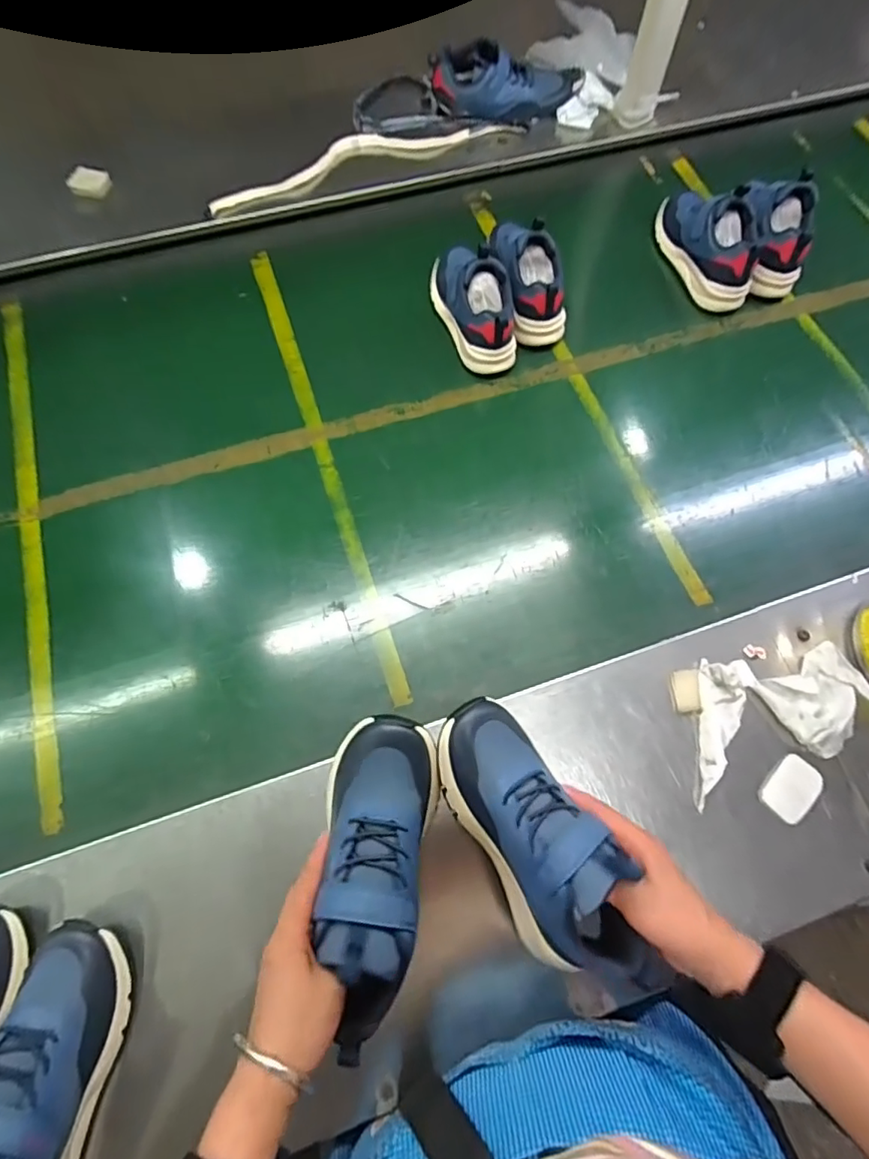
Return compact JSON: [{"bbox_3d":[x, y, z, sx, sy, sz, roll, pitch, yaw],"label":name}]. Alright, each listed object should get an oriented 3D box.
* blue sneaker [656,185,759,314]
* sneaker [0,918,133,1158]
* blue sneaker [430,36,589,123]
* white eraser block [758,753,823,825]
[{"bbox_3d":[0.377,-0.475,0.743,0.070,0.106,0.203,-19,69,-8],"label":"blue sneaker"},{"bbox_3d":[-0.284,0.365,0.369,0.070,0.108,0.212,7,56,2],"label":"sneaker"},{"bbox_3d":[0.117,-0.755,0.822,0.231,0.073,0.078,-4,70,-3],"label":"blue sneaker"},{"bbox_3d":[0.339,0.197,0.510,0.062,0.006,0.039,-40,73,-15],"label":"white eraser block"}]

